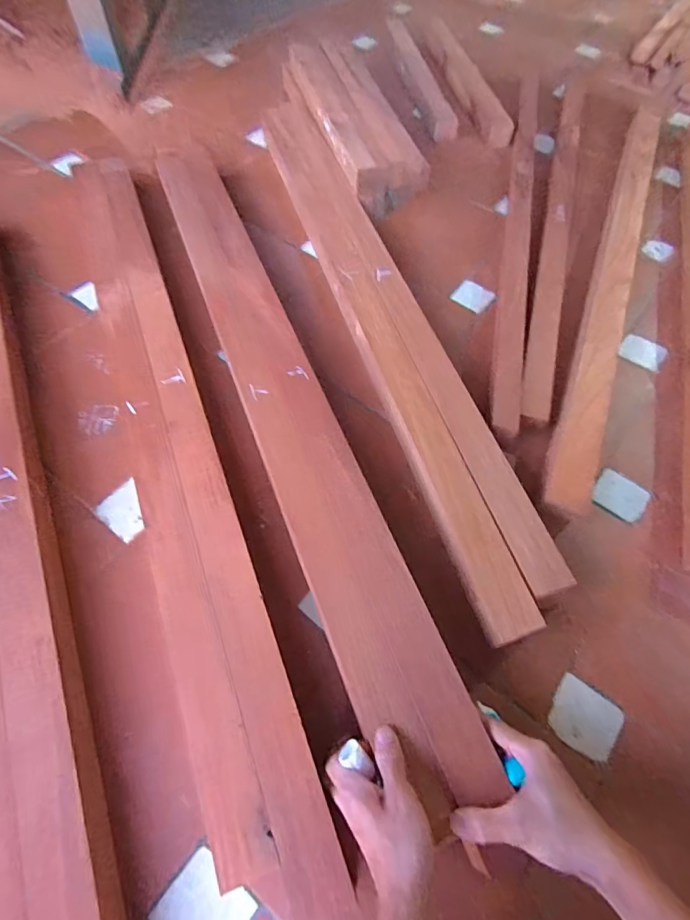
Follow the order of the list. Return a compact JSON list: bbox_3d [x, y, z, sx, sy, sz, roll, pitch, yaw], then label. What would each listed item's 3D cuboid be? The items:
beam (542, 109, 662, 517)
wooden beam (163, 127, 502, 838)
[{"bbox_3d":[0.511,-0.368,0.874,0.081,0.058,1.103,22,62,9],"label":"beam"},{"bbox_3d":[-0.092,-0.108,0.701,0.138,0.073,1.086,-18,62,-13],"label":"wooden beam"}]

